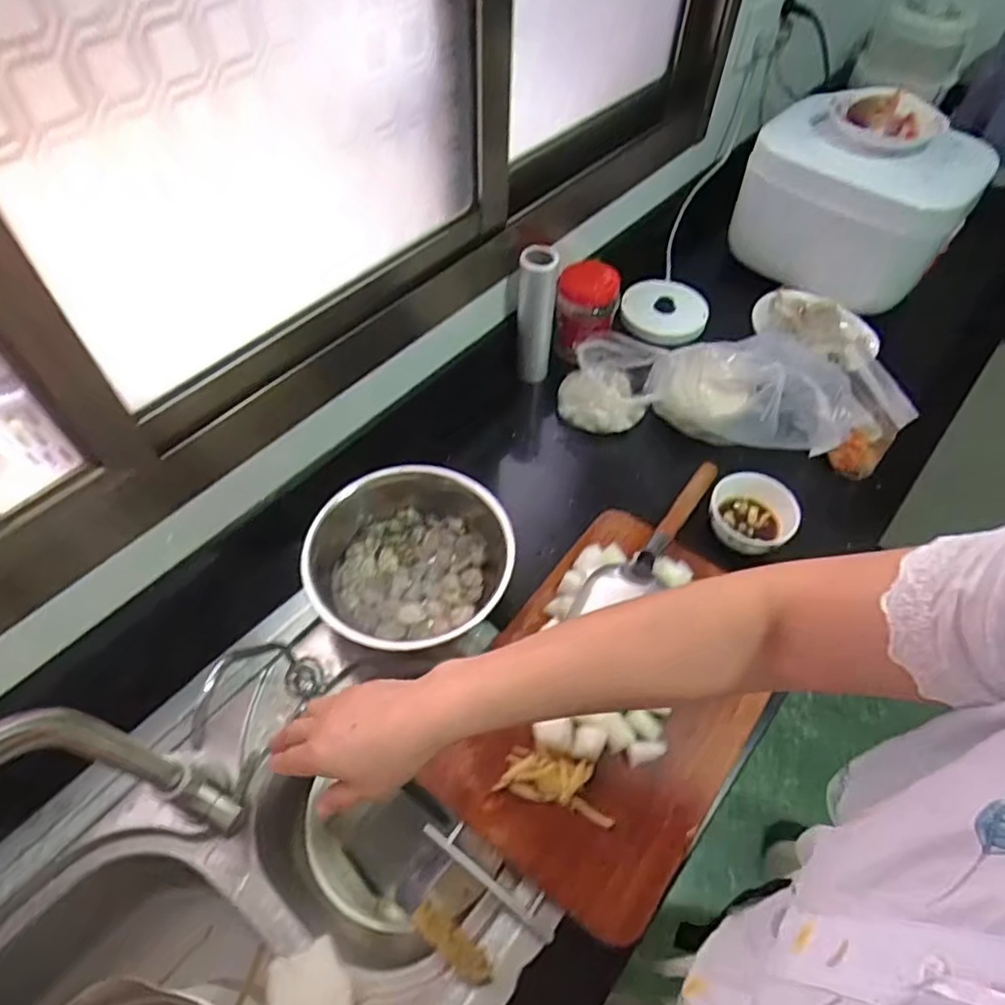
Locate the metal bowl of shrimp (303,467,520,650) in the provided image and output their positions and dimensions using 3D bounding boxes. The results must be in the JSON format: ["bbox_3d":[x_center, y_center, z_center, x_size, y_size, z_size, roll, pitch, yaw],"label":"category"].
[{"bbox_3d":[-0.103,0.063,0.741,0.220,0.100,0.222,1,52,-2],"label":"metal bowl of shrimp"}]

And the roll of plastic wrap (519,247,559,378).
[{"bbox_3d":[0.047,-0.261,0.896,0.048,0.206,0.044,8,52,3],"label":"roll of plastic wrap"}]

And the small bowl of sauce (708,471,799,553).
[{"bbox_3d":[0.305,0.019,0.800,0.100,0.067,0.092,1,52,-2],"label":"small bowl of sauce"}]

